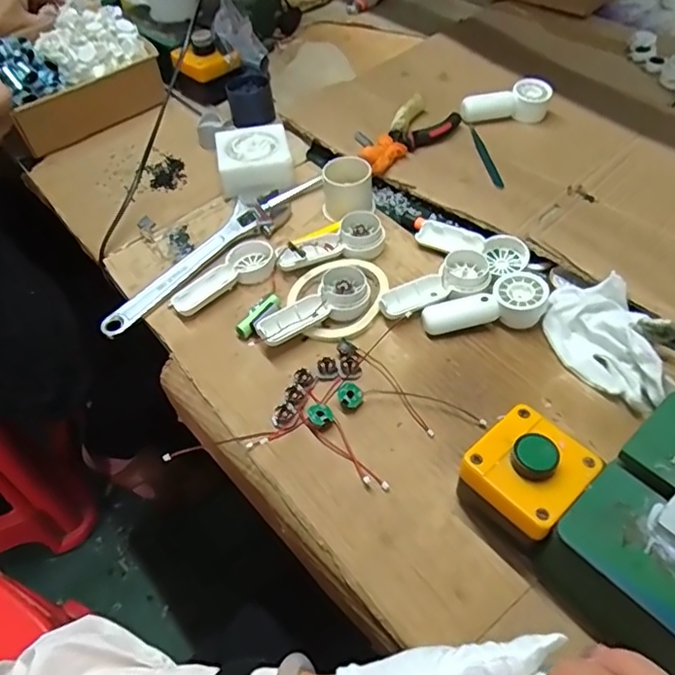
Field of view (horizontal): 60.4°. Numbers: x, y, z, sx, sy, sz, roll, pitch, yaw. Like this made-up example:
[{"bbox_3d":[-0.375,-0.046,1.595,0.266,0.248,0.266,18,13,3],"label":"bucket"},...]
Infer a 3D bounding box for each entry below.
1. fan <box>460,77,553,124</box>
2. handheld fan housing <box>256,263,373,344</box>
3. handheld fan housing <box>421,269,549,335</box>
[{"bbox_3d":[0.208,-0.288,0.721,0.114,0.040,0.031,-10,49,-7],"label":"fan"},{"bbox_3d":[-0.023,-0.028,0.527,0.109,0.024,0.050,-24,52,-19],"label":"handheld fan housing"},{"bbox_3d":[0.132,-0.025,0.516,0.110,0.027,0.044,-13,50,-11],"label":"handheld fan housing"}]

